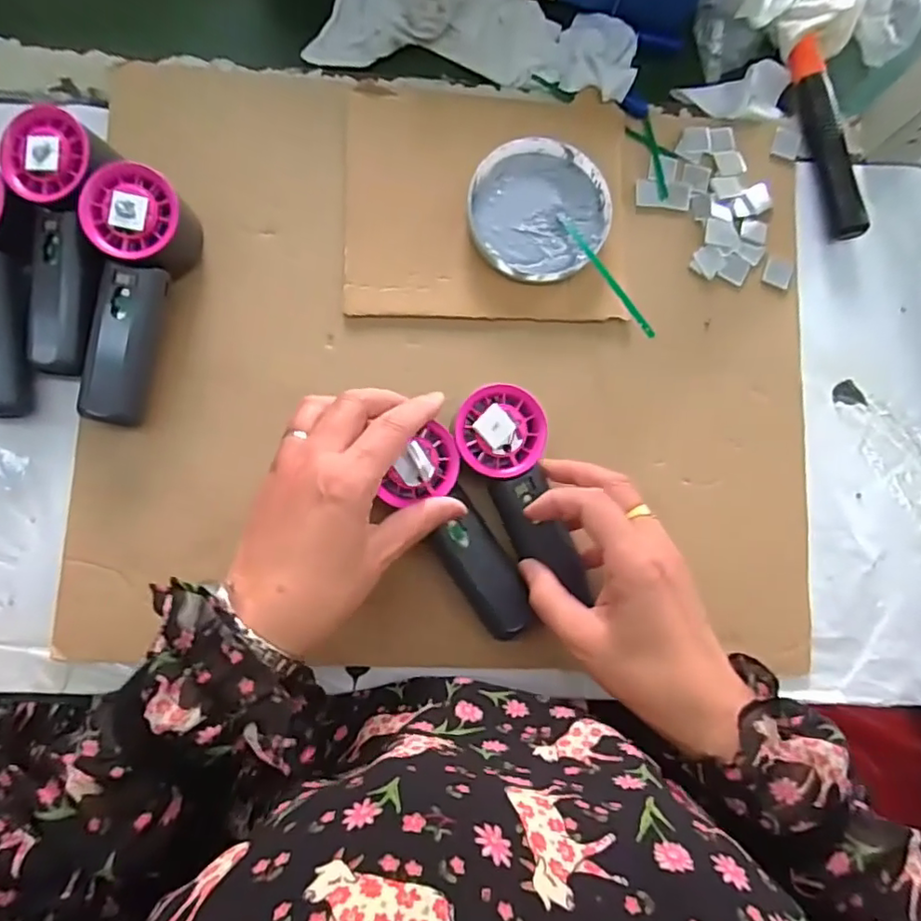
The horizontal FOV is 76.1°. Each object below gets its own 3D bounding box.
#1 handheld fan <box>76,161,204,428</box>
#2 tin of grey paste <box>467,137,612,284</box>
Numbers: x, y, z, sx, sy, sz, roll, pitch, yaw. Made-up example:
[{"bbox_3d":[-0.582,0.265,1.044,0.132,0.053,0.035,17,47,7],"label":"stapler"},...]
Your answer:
[{"bbox_3d":[-0.210,-0.102,0.375,0.049,0.053,0.153,9,84,-4],"label":"handheld fan"},{"bbox_3d":[0.056,-0.178,0.423,0.098,0.016,0.101,0,84,-5],"label":"tin of grey paste"}]

